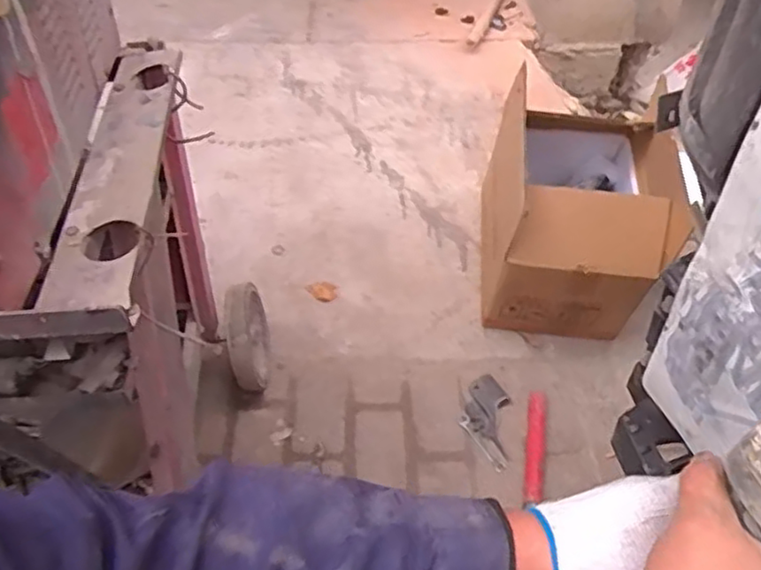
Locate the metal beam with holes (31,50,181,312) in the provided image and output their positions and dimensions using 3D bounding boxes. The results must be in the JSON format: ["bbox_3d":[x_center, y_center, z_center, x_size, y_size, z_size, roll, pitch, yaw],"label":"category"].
[{"bbox_3d":[-0.250,-0.124,0.648,0.075,0.024,0.406,-3,45,-5],"label":"metal beam with holes"}]

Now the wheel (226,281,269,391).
[{"bbox_3d":[-0.228,0.095,1.154,0.058,0.174,0.175,-5,45,-6],"label":"wheel"}]

